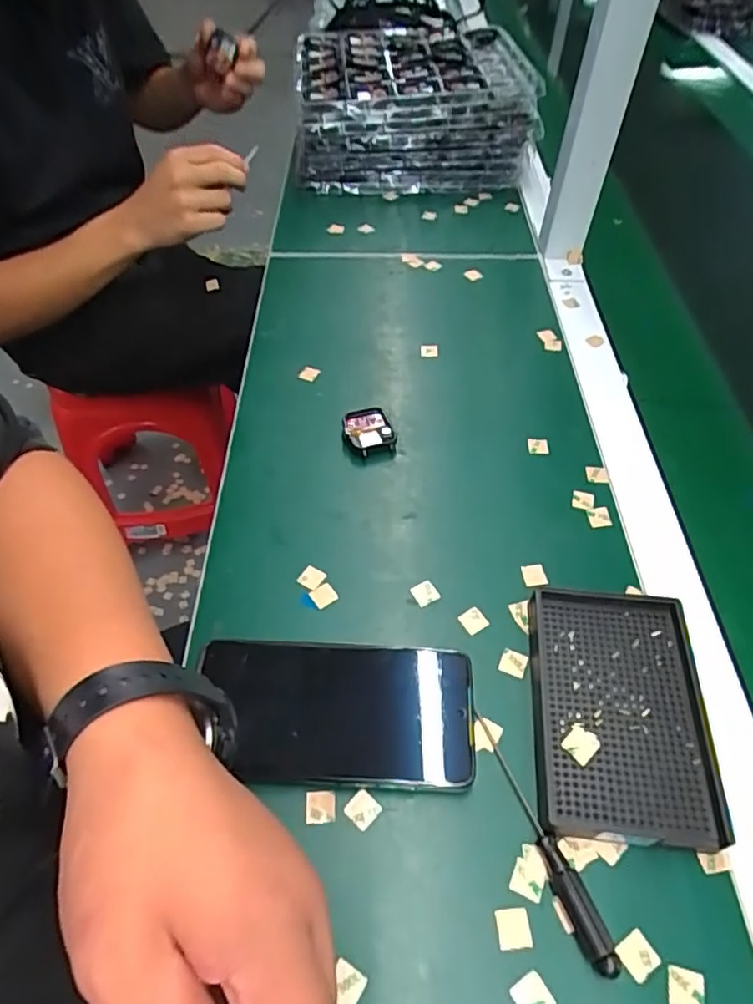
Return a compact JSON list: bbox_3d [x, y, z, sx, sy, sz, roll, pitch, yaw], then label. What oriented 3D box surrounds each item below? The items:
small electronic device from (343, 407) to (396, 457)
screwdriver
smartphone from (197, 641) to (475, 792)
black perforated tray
[{"bbox_3d":[-0.006,-0.058,0.490,0.039,0.013,0.045,-7,52,-7],"label":"small electronic device"},{"bbox_3d":[0.084,0.169,0.310,0.012,0.013,0.126,-16,54,-14],"label":"screwdriver"},{"bbox_3d":[-0.024,0.119,0.343,0.155,0.010,0.078,1,55,4],"label":"smartphone"},{"bbox_3d":[0.138,0.119,0.347,0.091,0.020,0.136,6,52,3],"label":"black perforated tray"}]

